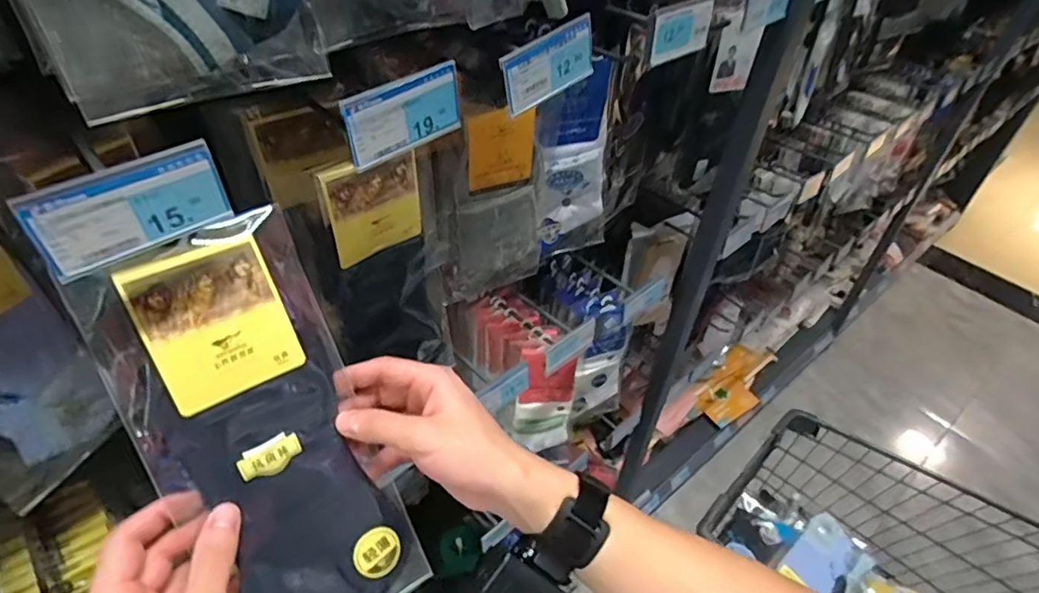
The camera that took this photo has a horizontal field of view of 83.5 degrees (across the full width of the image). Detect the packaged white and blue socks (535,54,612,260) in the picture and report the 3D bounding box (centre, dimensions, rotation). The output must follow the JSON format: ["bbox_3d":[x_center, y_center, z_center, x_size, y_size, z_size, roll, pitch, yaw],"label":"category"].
[{"bbox_3d":[0.063,-0.146,0.658,0.095,0.228,0.033,-22,48,-24],"label":"packaged white and blue socks"}]

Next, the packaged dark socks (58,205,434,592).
[{"bbox_3d":[-0.155,0.095,0.362,0.118,0.272,0.012,-25,12,-27],"label":"packaged dark socks"}]

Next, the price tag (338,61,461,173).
[{"bbox_3d":[-0.068,-0.109,0.348,0.006,0.043,0.079,34,51,30],"label":"price tag"}]

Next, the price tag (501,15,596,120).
[{"bbox_3d":[0.021,-0.160,0.406,0.080,0.046,0.007,-36,48,-24],"label":"price tag"}]

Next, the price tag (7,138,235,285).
[{"bbox_3d":[-0.183,-0.042,0.276,0.080,0.042,0.007,-31,52,-31],"label":"price tag"}]

